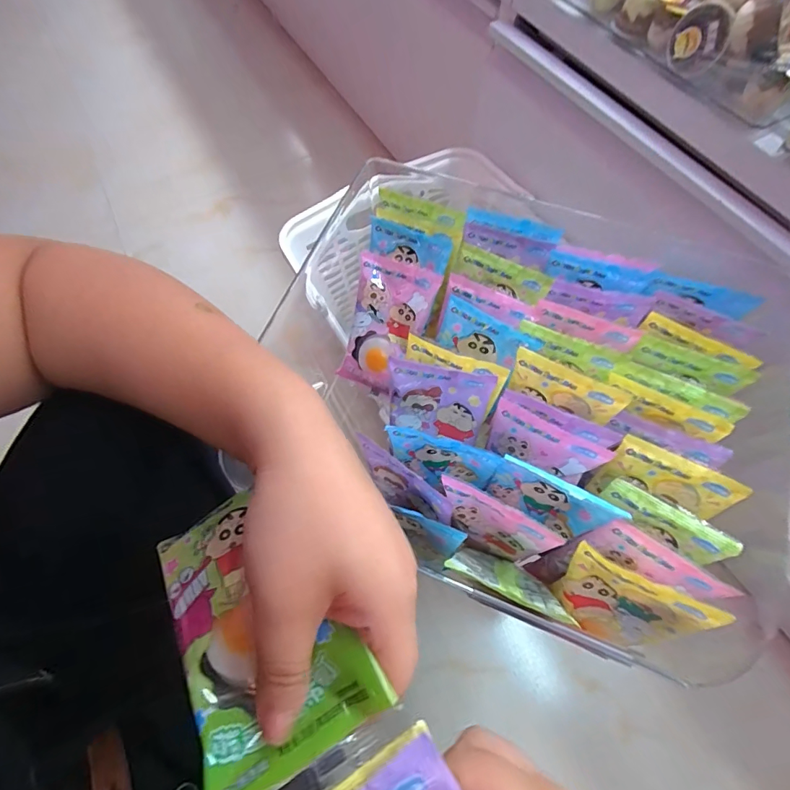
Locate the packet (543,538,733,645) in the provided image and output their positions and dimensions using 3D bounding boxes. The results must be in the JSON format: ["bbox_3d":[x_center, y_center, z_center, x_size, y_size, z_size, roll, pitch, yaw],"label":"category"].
[{"bbox_3d":[0.139,0.130,0.263,0.075,0.075,0.009,26,44,13],"label":"packet"}]

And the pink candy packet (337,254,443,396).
[{"bbox_3d":[-0.009,-0.059,0.391,0.070,0.014,0.118,20,110,12],"label":"pink candy packet"}]

